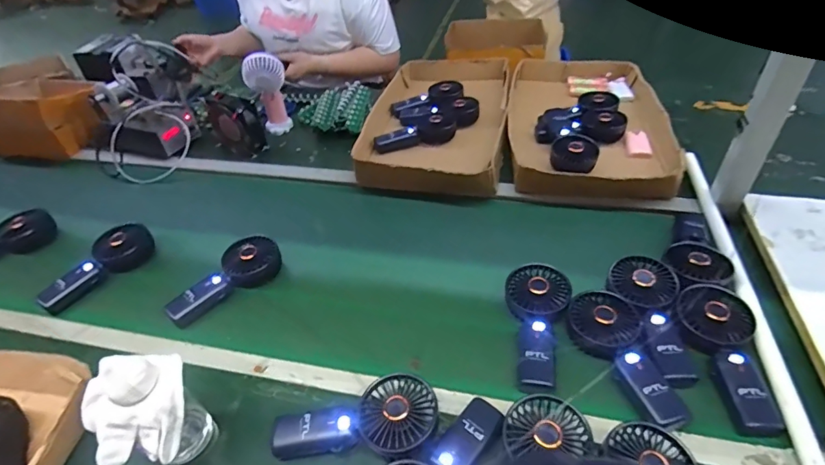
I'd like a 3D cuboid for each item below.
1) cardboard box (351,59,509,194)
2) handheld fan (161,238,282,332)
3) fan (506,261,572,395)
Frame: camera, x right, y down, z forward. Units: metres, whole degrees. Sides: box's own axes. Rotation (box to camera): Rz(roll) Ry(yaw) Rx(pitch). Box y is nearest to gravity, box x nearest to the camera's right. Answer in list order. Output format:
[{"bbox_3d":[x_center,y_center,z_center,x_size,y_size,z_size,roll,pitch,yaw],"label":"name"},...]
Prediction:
[{"bbox_3d":[0.061,-0.274,1.044,0.296,0.068,0.562,5,43,12],"label":"cardboard box"},{"bbox_3d":[-0.285,0.074,0.693,0.080,0.037,0.177,20,48,26],"label":"handheld fan"},{"bbox_3d":[0.165,0.118,0.591,0.081,0.030,0.188,5,43,11],"label":"fan"}]

